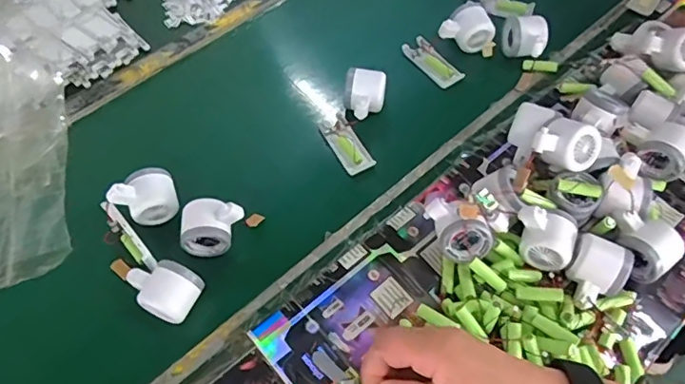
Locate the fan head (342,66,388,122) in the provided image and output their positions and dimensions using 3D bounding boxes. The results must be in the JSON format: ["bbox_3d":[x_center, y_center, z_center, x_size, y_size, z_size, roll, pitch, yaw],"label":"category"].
[{"bbox_3d":[0.033,-0.134,0.756,0.061,0.048,0.076,4,59,4],"label":"fan head"}]

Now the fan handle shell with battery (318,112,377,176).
[{"bbox_3d":[0.005,-0.068,0.743,0.039,0.016,0.095,-29,62,-15],"label":"fan handle shell with battery"}]

